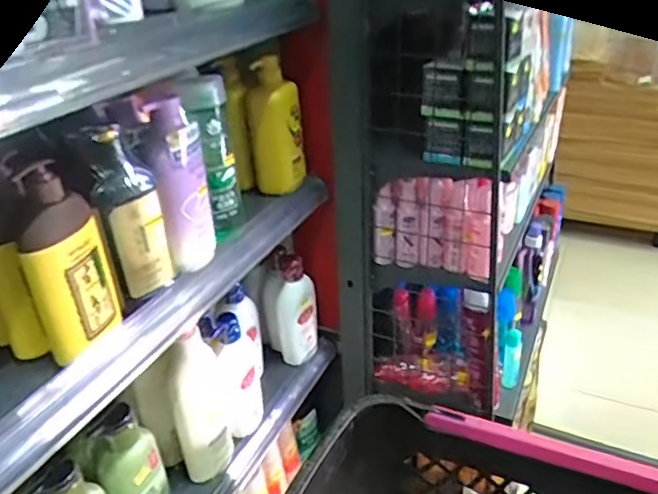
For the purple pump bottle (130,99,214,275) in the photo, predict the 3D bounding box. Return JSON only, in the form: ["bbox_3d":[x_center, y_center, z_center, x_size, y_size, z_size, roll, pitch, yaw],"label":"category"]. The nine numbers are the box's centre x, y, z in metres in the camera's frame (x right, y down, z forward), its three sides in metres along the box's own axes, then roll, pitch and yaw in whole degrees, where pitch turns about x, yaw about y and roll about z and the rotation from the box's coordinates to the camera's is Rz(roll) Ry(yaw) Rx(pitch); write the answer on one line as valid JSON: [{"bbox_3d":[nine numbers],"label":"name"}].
[{"bbox_3d":[-0.176,-0.076,0.710,0.068,0.192,0.084,-8,30,-16],"label":"purple pump bottle"}]

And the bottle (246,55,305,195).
[{"bbox_3d":[-0.075,-0.174,0.884,0.075,0.186,0.038,3,29,3],"label":"bottle"}]

